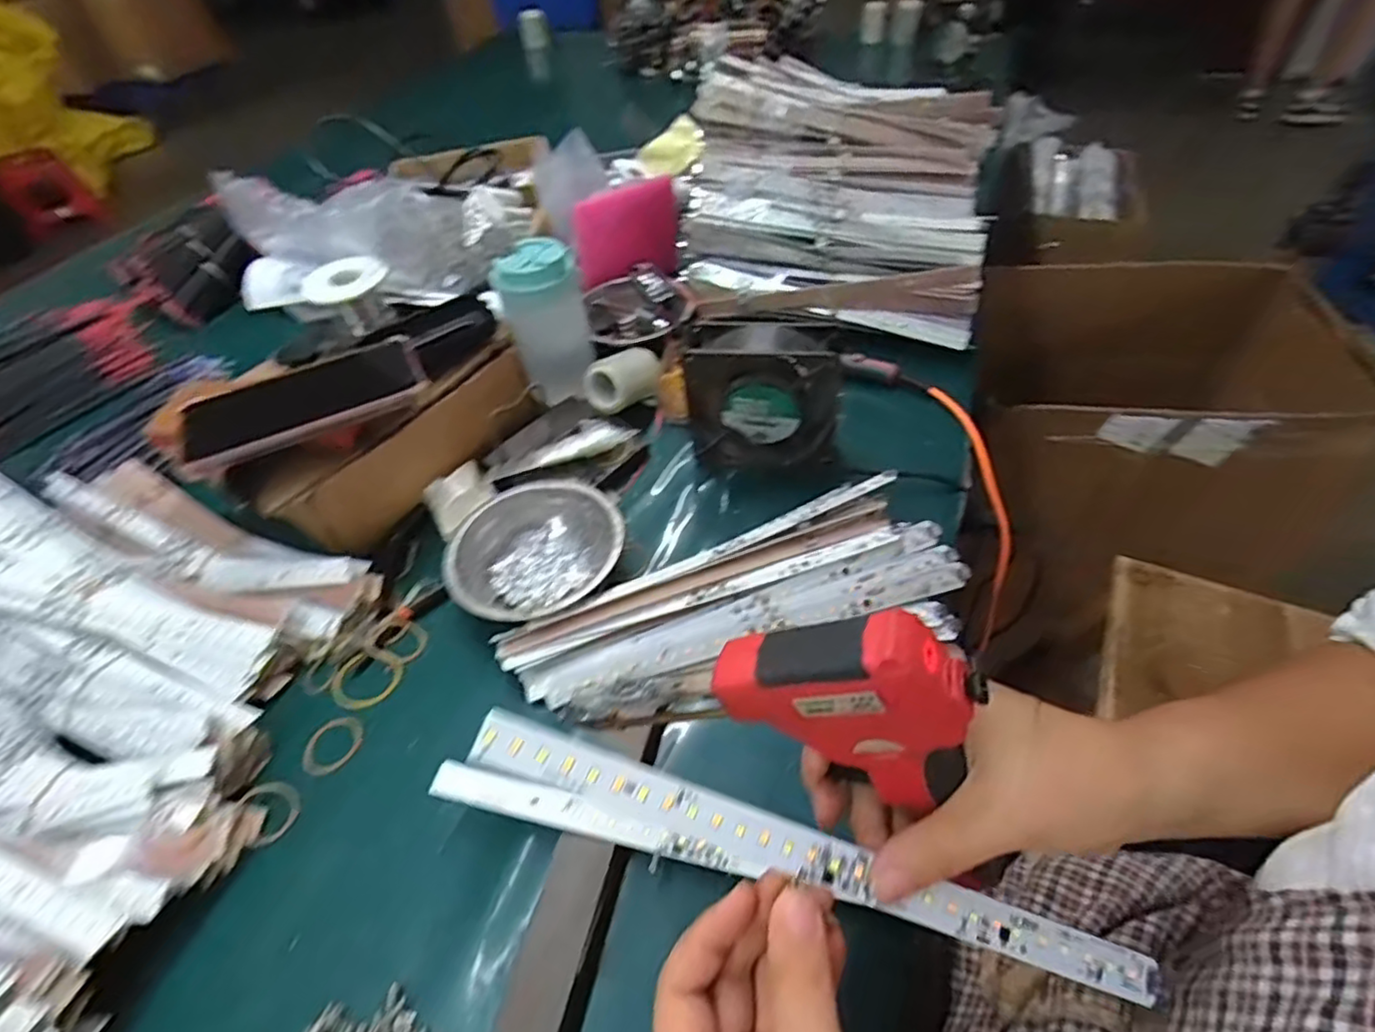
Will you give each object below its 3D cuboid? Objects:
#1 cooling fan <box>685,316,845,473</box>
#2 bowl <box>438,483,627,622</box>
[{"bbox_3d":[0.060,-0.093,0.523,0.119,0.119,0.047,2,47,7],"label":"cooling fan"},{"bbox_3d":[-0.114,0.030,0.487,0.117,0.040,0.125,-2,49,3],"label":"bowl"}]

